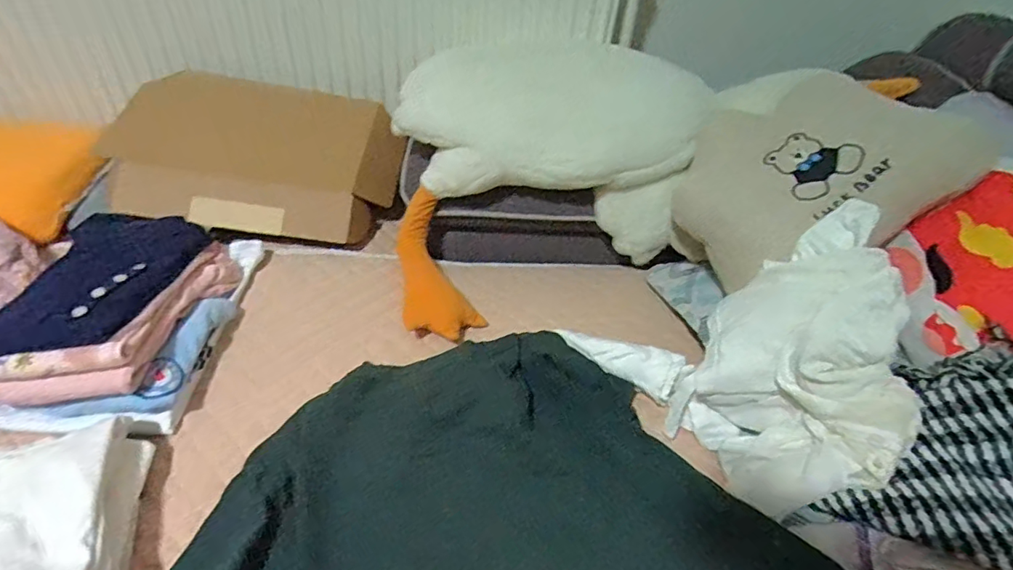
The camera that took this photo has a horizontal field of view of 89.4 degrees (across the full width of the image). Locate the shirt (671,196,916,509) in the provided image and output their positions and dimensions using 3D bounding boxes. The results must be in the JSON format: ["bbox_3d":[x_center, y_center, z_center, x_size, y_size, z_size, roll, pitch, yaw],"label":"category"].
[{"bbox_3d":[0.316,0.099,0.560,0.204,0.231,0.249,29,46,23],"label":"shirt"}]

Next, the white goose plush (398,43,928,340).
[{"bbox_3d":[0.052,-0.171,0.840,0.453,0.290,0.419,-3,42,-11],"label":"white goose plush"}]

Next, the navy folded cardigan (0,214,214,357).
[{"bbox_3d":[-0.503,-0.015,0.638,0.159,0.039,0.267,3,37,-9],"label":"navy folded cardigan"}]

